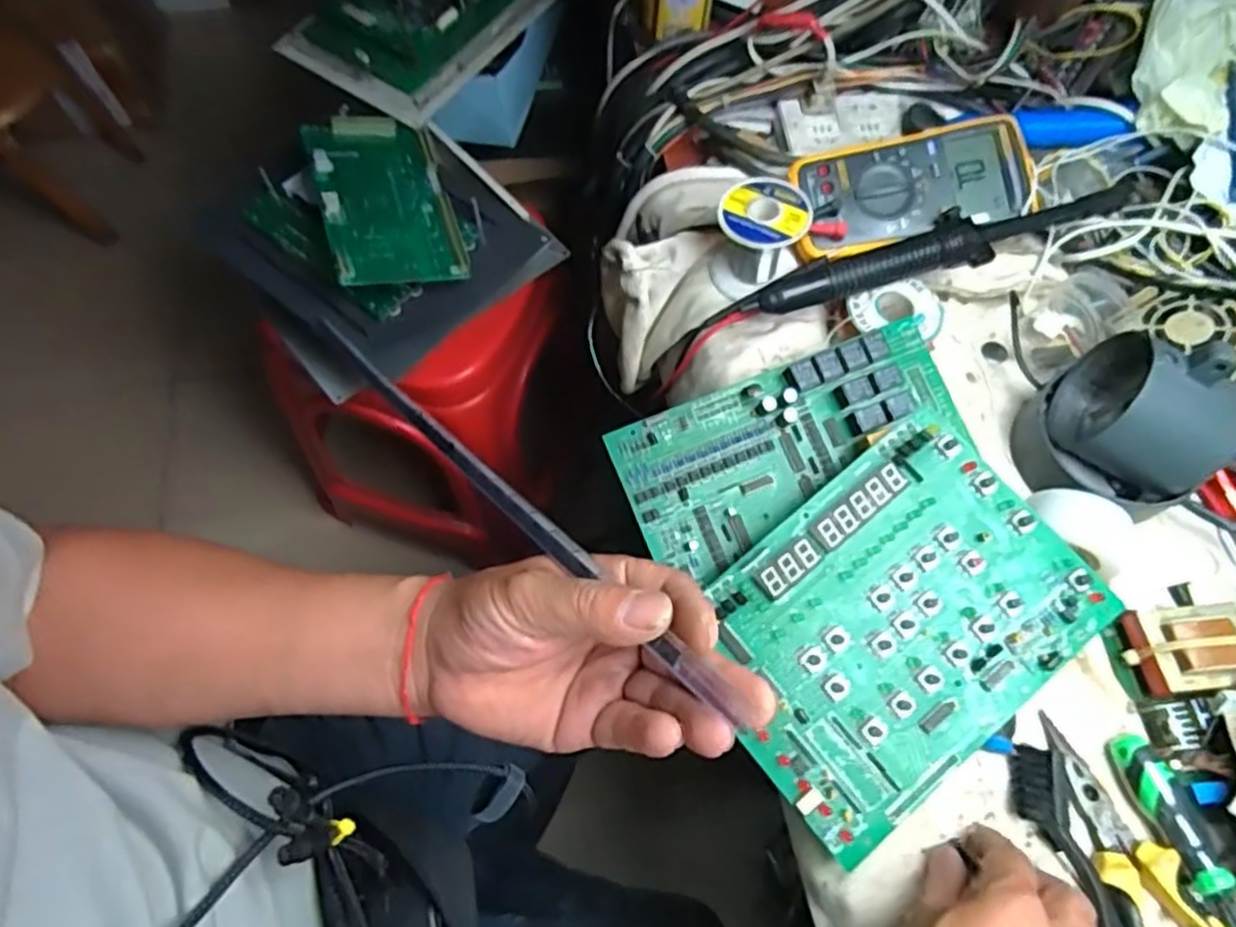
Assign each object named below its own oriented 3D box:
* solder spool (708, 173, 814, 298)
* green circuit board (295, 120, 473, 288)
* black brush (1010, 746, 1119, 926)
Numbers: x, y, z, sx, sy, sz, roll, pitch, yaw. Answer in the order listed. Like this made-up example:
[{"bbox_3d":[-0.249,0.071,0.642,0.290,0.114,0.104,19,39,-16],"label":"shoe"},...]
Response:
[{"bbox_3d":[0.103,-0.167,0.546,0.061,0.068,0.059,1,66,-1],"label":"solder spool"},{"bbox_3d":[-0.227,-0.258,0.713,0.120,0.020,0.204,-12,73,-24],"label":"green circuit board"},{"bbox_3d":[0.244,0.234,0.379,0.028,0.018,0.162,-9,66,-6],"label":"black brush"}]

